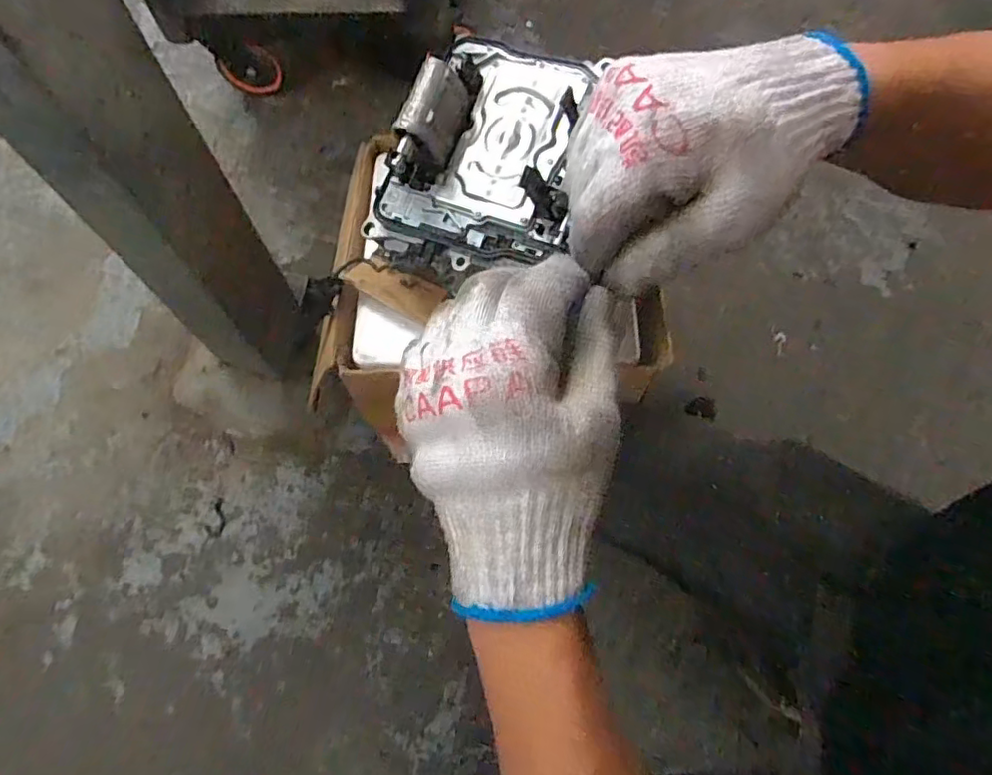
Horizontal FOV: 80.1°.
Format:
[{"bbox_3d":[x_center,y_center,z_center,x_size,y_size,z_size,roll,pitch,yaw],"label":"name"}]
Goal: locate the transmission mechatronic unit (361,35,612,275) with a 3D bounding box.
[{"bbox_3d":[-0.016,-0.193,0.495,0.176,0.105,0.200,22,92,22],"label":"transmission mechatronic unit"}]

